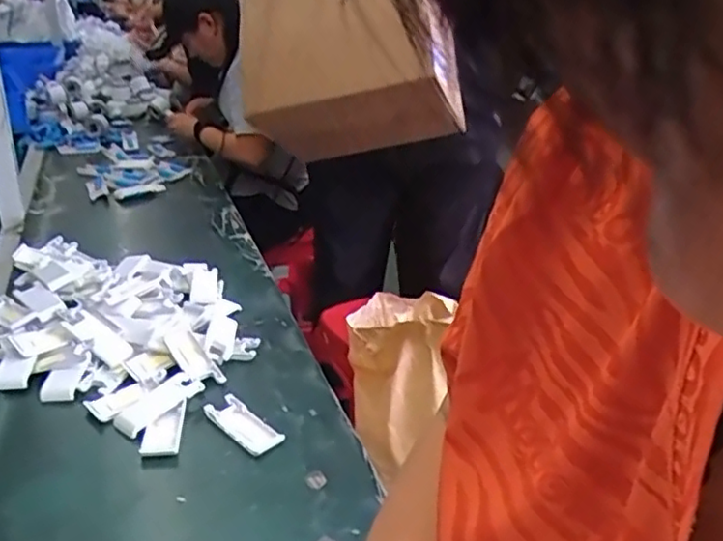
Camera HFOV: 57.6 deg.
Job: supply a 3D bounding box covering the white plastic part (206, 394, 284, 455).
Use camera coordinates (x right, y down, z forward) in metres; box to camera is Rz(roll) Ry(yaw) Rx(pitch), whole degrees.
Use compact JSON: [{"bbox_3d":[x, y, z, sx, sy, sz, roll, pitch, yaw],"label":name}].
[{"bbox_3d":[-0.137,0.178,0.764,0.044,0.008,0.100,-19,33,-40],"label":"white plastic part"}]

